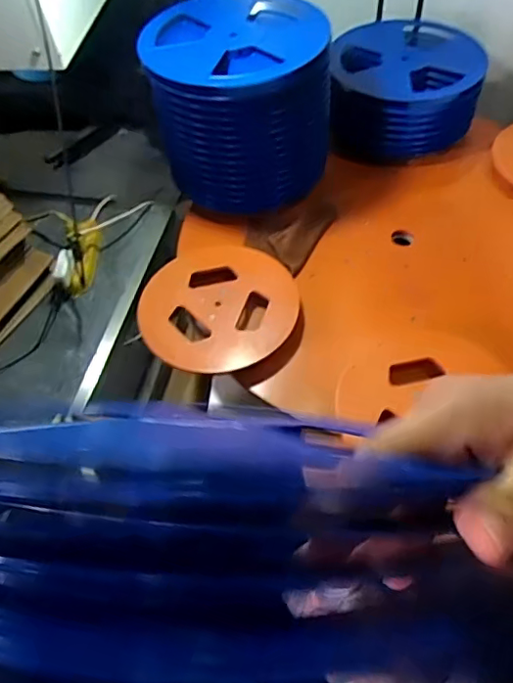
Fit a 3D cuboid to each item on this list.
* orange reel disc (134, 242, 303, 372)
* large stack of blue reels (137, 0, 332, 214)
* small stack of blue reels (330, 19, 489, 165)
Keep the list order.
[{"bbox_3d":[-0.066,-0.068,0.955,0.266,0.017,0.263,-1,55,2],"label":"orange reel disc"},{"bbox_3d":[-0.025,-0.457,1.043,0.312,0.266,0.317,7,57,9],"label":"large stack of blue reels"},{"bbox_3d":[0.316,-0.561,1.183,0.306,0.138,0.312,1,56,5],"label":"small stack of blue reels"}]

